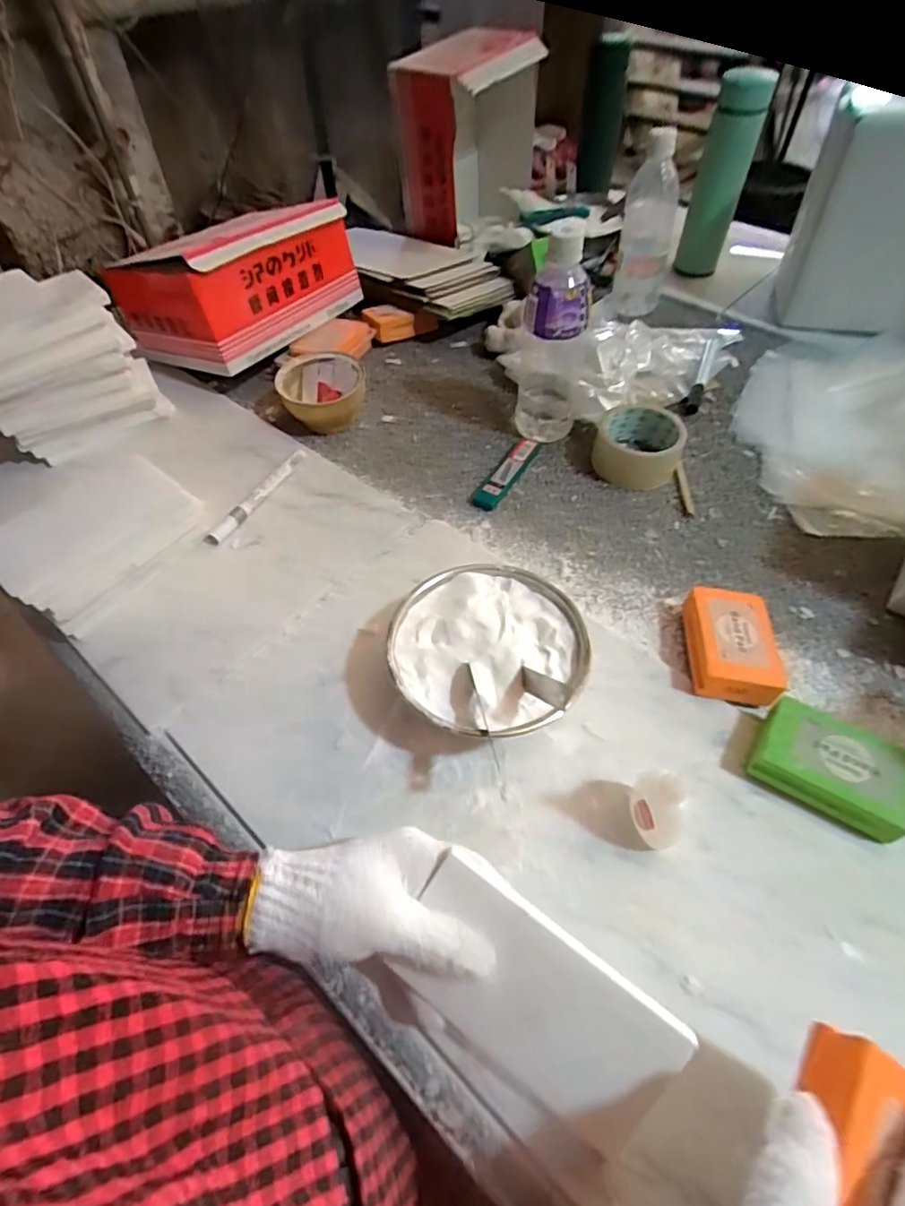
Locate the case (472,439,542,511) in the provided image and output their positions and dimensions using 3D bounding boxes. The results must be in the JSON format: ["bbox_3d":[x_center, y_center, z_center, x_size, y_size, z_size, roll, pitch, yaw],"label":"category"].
[{"bbox_3d":[0.058,-0.140,0.609,0.025,0.012,0.115,25,57,19],"label":"case"}]

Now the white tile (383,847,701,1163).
[{"bbox_3d":[0.042,0.210,0.298,0.147,0.010,0.081,35,98,15],"label":"white tile"}]

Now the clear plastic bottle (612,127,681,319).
[{"bbox_3d":[0.258,-0.491,0.750,0.069,0.188,0.080,12,54,10],"label":"clear plastic bottle"}]

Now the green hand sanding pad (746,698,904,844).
[{"bbox_3d":[0.263,0.114,0.394,0.099,0.033,0.058,28,58,20],"label":"green hand sanding pad"}]

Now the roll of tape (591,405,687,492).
[{"bbox_3d":[0.198,-0.170,0.604,0.086,0.047,0.087,-1,53,1],"label":"roll of tape"}]

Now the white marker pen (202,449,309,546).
[{"bbox_3d":[-0.200,-0.112,0.582,0.019,0.017,0.141,22,56,17],"label":"white marker pen"}]

